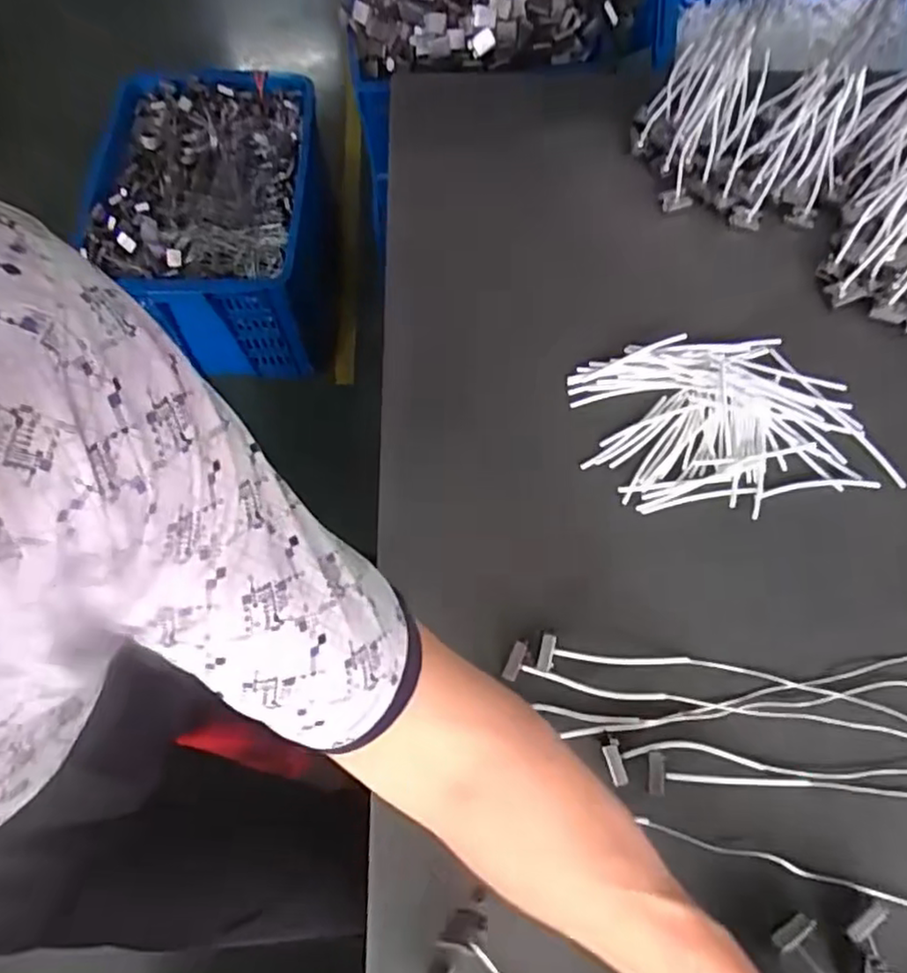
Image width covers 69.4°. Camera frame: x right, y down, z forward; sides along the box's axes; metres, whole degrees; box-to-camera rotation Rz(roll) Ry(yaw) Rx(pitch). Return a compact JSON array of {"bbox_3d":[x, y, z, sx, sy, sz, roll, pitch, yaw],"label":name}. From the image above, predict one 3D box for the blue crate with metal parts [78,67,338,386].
[{"bbox_3d":[-0.525,-0.611,1.509,0.429,0.297,0.603,-2,67,-1],"label":"blue crate with metal parts"}]

